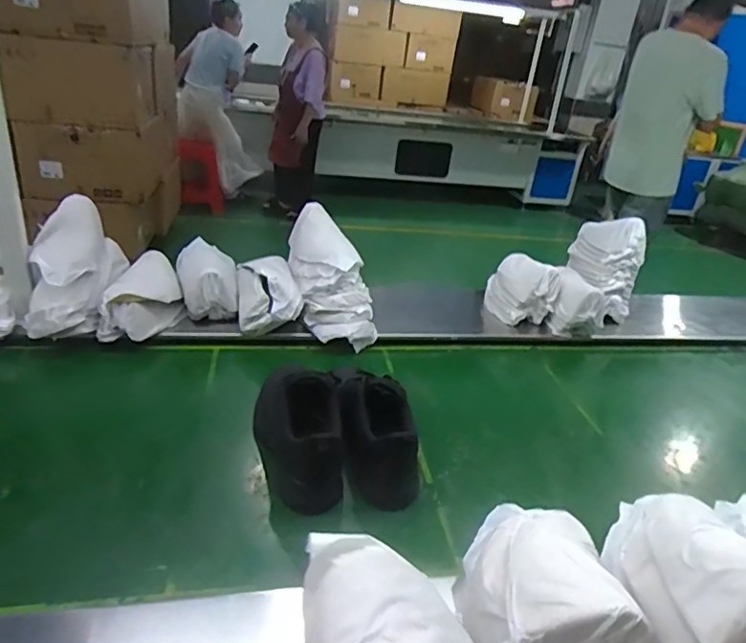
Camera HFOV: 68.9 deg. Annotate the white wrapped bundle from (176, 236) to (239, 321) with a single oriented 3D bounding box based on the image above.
[{"bbox_3d":[-0.339,-0.086,1.105,0.121,0.105,0.169,-1,29,-16],"label":"white wrapped bundle"}]

